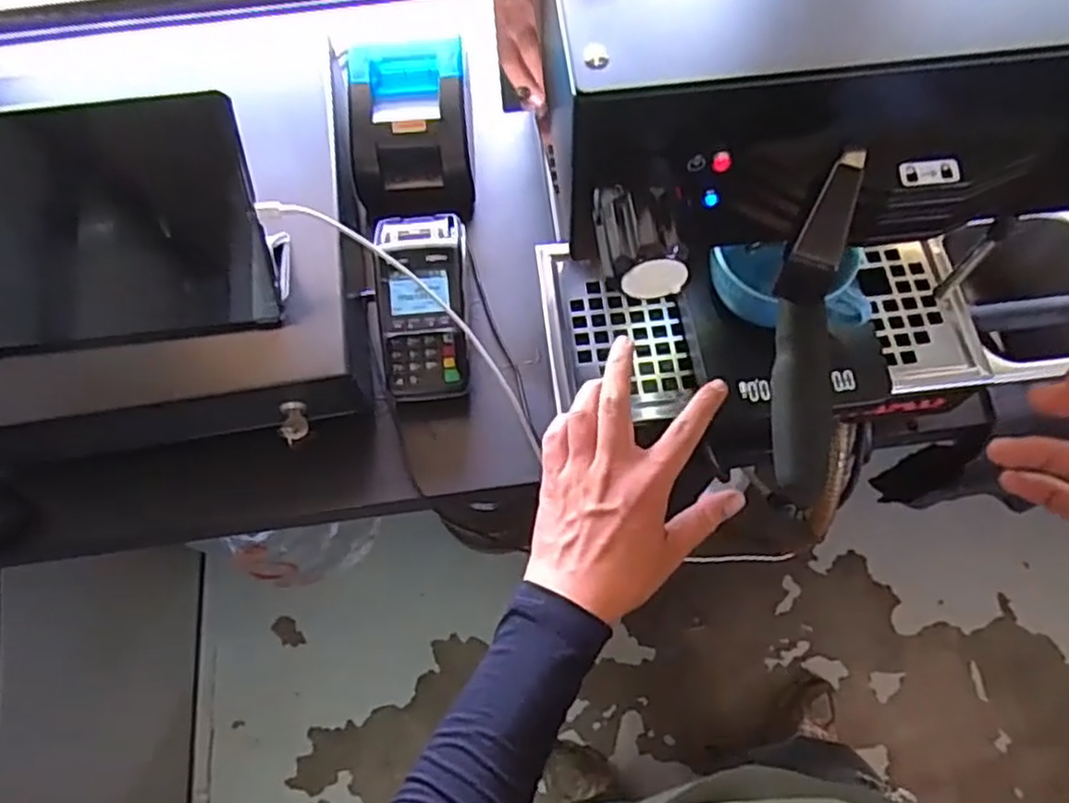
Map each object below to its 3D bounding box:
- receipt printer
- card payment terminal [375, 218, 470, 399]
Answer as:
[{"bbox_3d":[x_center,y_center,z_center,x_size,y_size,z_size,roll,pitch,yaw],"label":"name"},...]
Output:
[{"bbox_3d":[-0.119,-0.270,0.694,0.116,0.080,0.161,-3,67,0],"label":"receipt printer"},{"bbox_3d":[-0.096,-0.088,0.621,0.081,0.055,0.166,-4,80,0],"label":"card payment terminal"}]

